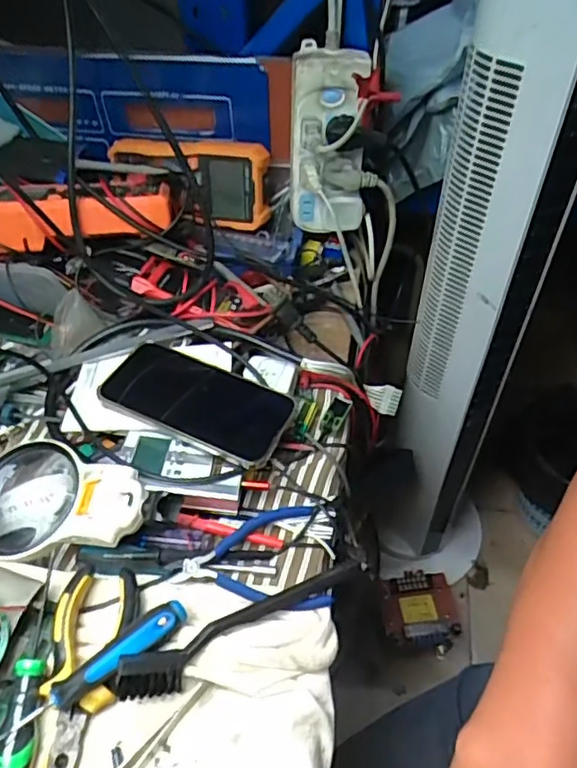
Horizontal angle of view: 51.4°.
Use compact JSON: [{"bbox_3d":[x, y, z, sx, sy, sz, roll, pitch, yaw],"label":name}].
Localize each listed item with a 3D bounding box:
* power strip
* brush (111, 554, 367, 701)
[{"bbox_3d":[0.040,-0.243,0.629,0.085,0.184,0.057,11,49,10],"label":"power strip"},{"bbox_3d":[-0.026,0.166,0.412,0.183,0.037,0.026,-21,51,-18],"label":"brush"}]

